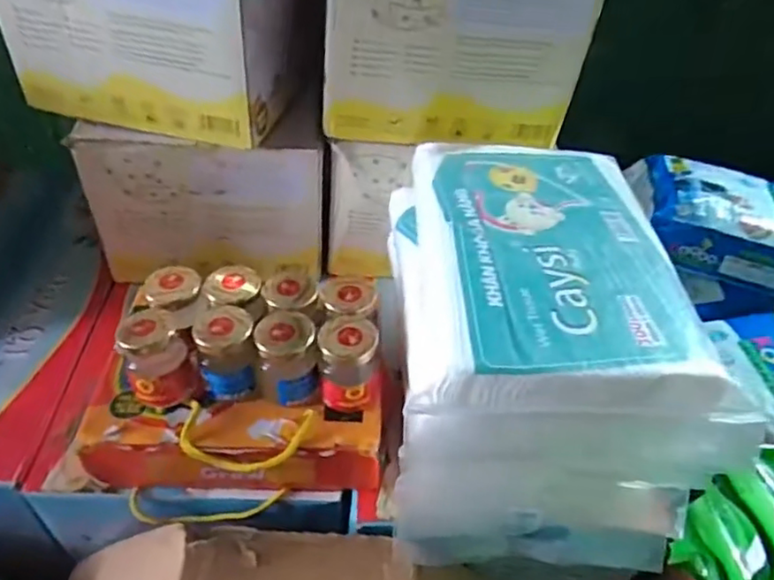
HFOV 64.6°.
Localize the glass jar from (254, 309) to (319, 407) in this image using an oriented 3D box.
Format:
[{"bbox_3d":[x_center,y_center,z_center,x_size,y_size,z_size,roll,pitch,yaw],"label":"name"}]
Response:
[{"bbox_3d":[-0.086,0.057,0.523,0.050,0.072,0.052,3,44,-2],"label":"glass jar"}]

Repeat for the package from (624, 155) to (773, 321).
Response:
[{"bbox_3d":[0.423,-0.077,0.763,0.208,0.099,0.186,13,45,8],"label":"package"}]

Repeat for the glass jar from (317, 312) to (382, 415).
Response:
[{"bbox_3d":[-0.033,0.060,0.521,0.047,0.067,0.055,7,44,2],"label":"glass jar"}]

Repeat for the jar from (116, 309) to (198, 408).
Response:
[{"bbox_3d":[-0.193,0.056,0.513,0.050,0.071,0.049,3,44,-2],"label":"jar"}]

